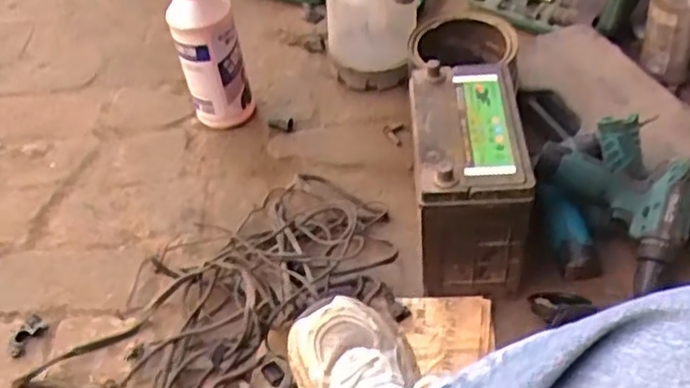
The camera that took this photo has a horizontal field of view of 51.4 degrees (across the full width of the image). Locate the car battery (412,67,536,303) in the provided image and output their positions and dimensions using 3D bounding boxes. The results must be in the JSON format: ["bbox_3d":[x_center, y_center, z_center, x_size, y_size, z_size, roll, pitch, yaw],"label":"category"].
[{"bbox_3d":[0.144,-0.011,0.859,0.119,0.198,0.200,-3,47,4],"label":"car battery"}]

